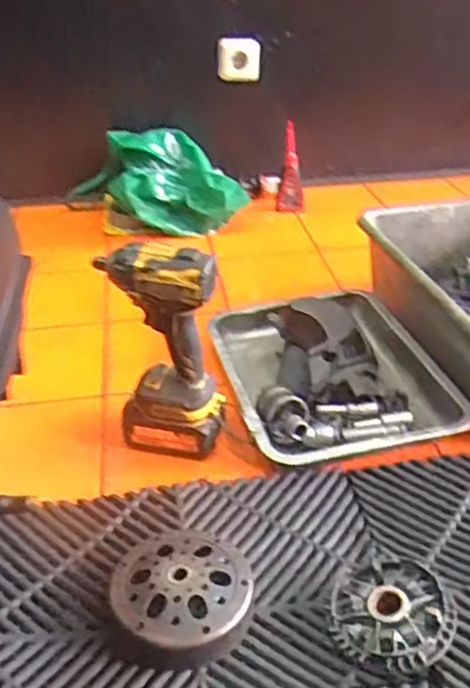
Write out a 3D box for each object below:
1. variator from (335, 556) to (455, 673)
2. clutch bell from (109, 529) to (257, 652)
[{"bbox_3d":[0.146,0.240,0.633,0.106,0.035,0.122,11,35,19],"label":"variator"},{"bbox_3d":[-0.051,0.229,0.645,0.136,0.042,0.128,6,34,12],"label":"clutch bell"}]

